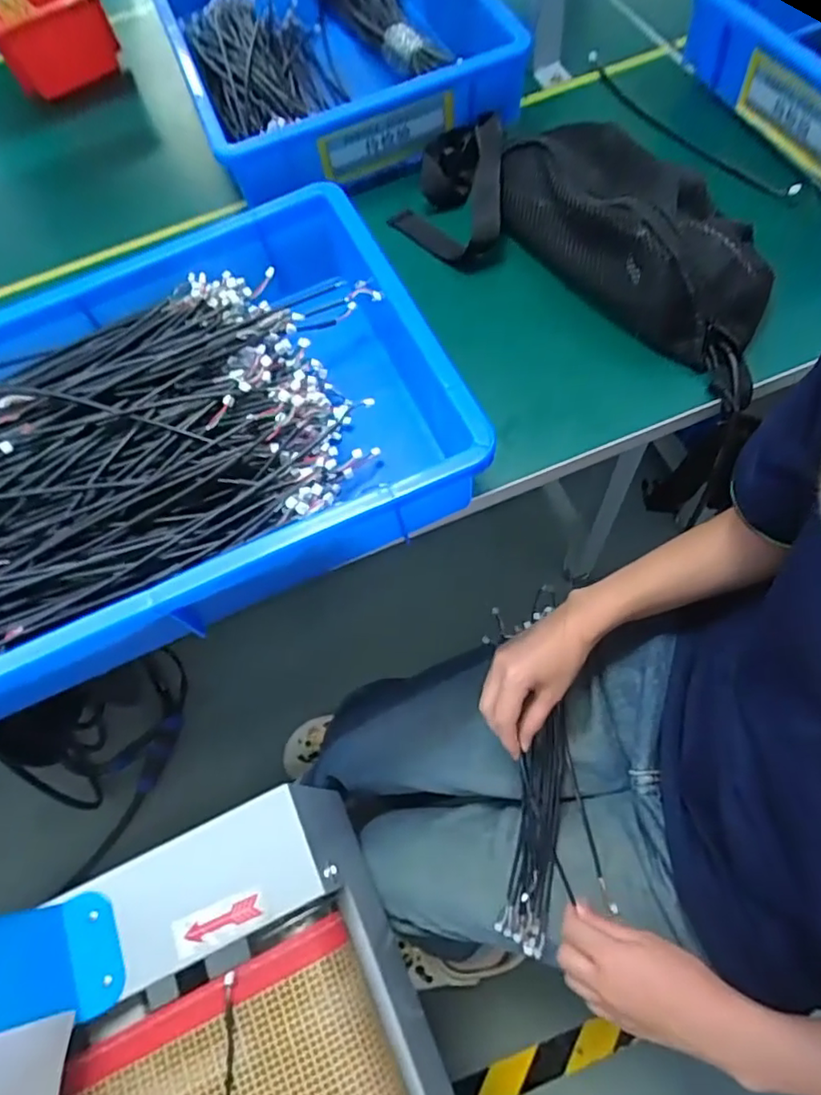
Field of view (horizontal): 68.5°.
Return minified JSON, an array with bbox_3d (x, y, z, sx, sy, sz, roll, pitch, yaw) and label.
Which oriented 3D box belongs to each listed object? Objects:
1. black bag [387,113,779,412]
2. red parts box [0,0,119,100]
[{"bbox_3d":[0.149,-0.267,0.488,0.341,0.069,0.163,34,70,19],"label":"black bag"},{"bbox_3d":[-0.456,-0.658,0.757,0.134,0.075,0.176,-29,65,-11],"label":"red parts box"}]

